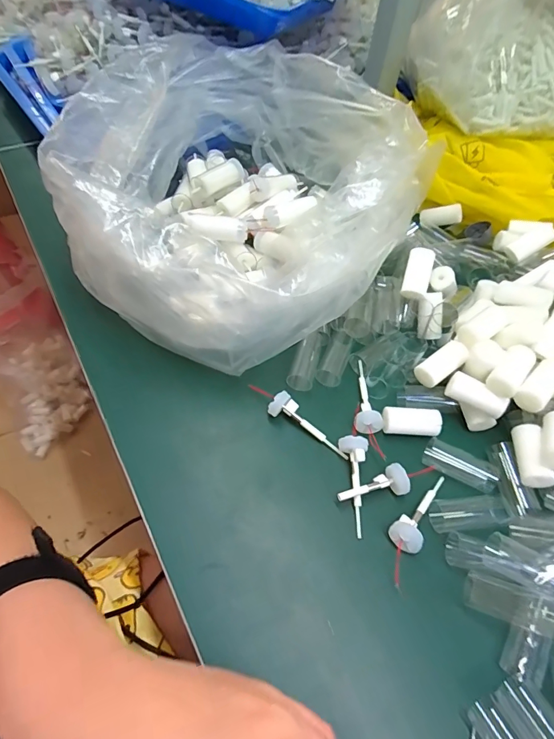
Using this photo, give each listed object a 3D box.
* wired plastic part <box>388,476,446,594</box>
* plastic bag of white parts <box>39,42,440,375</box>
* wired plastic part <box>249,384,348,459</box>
[{"bbox_3d":[0.090,0.100,0.281,0.022,0.012,0.082,27,58,13],"label":"wired plastic part"},{"bbox_3d":[-0.027,-0.162,0.382,0.281,0.124,0.296,28,58,14],"label":"plastic bag of white parts"},{"bbox_3d":[0.016,0.035,0.319,0.089,0.018,0.015,28,58,14],"label":"wired plastic part"}]

